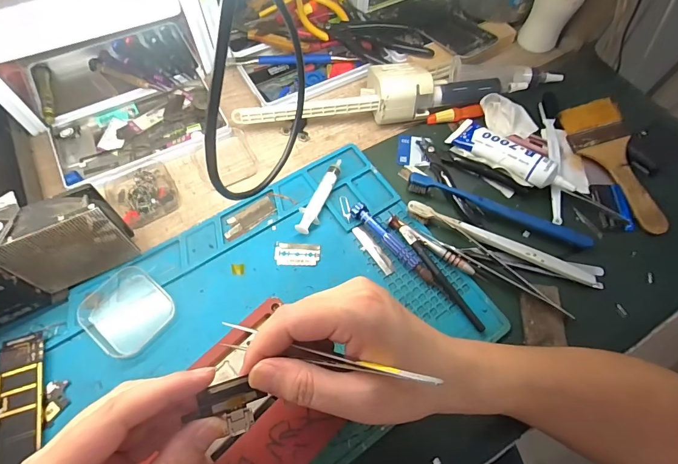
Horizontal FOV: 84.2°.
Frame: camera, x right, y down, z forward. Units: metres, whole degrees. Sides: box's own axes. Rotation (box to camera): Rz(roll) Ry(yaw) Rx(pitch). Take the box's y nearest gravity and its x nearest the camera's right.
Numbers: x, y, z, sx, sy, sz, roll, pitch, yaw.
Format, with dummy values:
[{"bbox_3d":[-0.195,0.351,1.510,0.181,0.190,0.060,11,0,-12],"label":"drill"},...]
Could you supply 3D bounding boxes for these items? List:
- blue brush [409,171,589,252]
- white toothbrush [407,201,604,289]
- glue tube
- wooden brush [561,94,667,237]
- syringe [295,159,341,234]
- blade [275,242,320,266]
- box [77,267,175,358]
[{"bbox_3d":[0.158,-0.022,0.379,0.182,0.015,0.020,23,65,10],"label":"blue brush"},{"bbox_3d":[0.158,0.011,0.363,0.190,0.010,0.014,23,65,10],"label":"white toothbrush"},{"bbox_3d":[0.187,-0.085,0.406,0.133,0.029,0.048,42,69,17],"label":"glue tube"},{"bbox_3d":[0.309,-0.077,0.409,0.066,0.024,0.162,-13,64,-8],"label":"wooden brush"},{"bbox_3d":[-0.020,-0.036,0.382,0.019,0.014,0.090,19,64,8],"label":"syringe"},{"bbox_3d":[-0.040,0.020,0.360,0.042,0.004,0.023,2,63,-1],"label":"blade"},{"bbox_3d":[-0.186,0.067,0.327,0.068,0.012,0.062,34,67,15],"label":"box"}]

